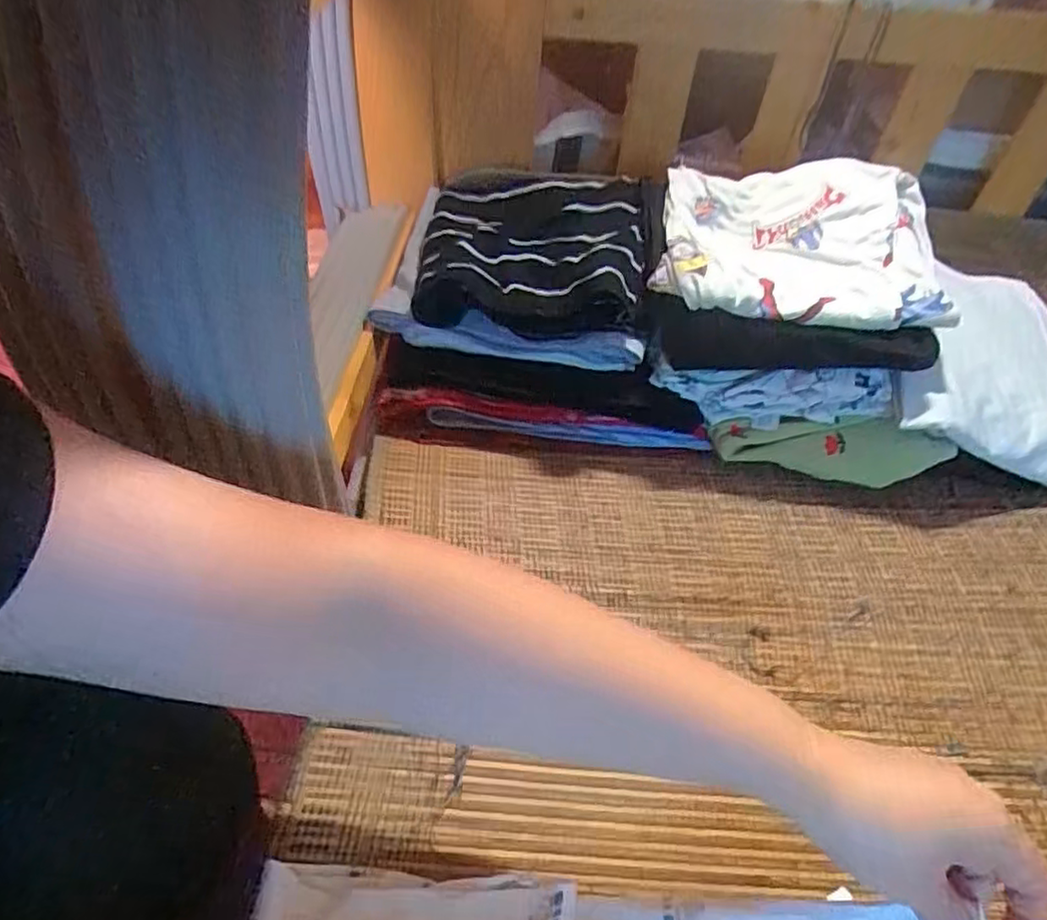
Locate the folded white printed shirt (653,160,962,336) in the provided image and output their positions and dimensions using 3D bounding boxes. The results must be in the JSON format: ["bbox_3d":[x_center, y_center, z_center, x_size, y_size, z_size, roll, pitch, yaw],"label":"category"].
[{"bbox_3d":[0.222,-0.180,0.519,0.225,0.048,0.169,8,47,3],"label":"folded white printed shirt"}]

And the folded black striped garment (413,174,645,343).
[{"bbox_3d":[0.009,-0.192,0.577,0.187,0.044,0.203,5,47,0],"label":"folded black striped garment"}]

